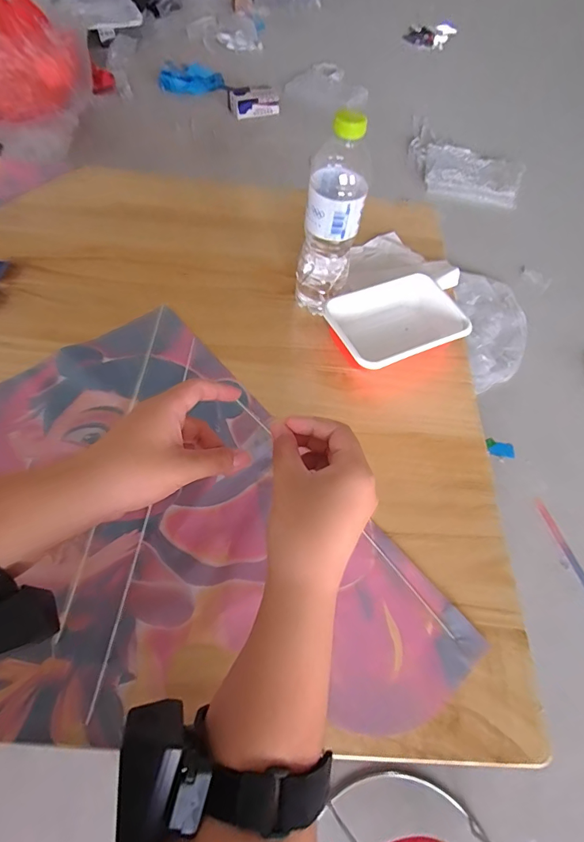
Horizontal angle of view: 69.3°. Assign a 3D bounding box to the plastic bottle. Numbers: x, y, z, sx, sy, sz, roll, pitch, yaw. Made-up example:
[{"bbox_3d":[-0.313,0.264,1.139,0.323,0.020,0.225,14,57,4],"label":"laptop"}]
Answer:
[{"bbox_3d":[0.042,-0.218,0.477,0.063,0.230,0.062,4,62,-5],"label":"plastic bottle"}]

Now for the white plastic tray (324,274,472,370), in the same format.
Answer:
[{"bbox_3d":[0.126,-0.114,0.520,0.161,0.051,0.109,-21,67,-17],"label":"white plastic tray"}]

